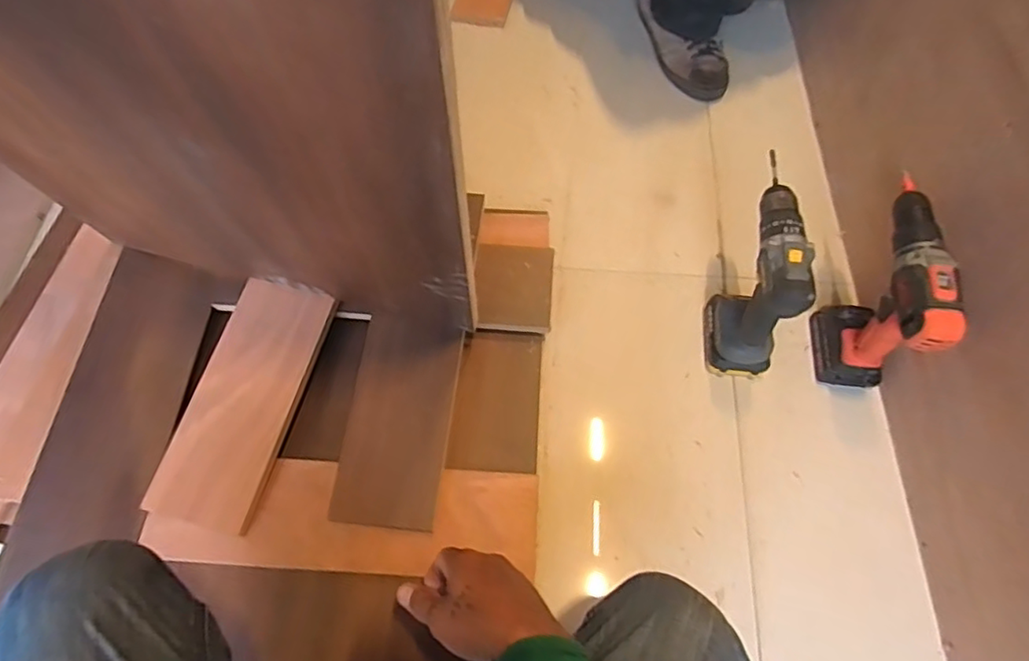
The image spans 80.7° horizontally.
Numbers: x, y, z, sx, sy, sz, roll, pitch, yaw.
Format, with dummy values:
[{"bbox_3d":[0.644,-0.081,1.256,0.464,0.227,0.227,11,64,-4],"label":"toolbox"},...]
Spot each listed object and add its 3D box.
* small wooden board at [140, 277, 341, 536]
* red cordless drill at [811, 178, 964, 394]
[{"bbox_3d":[-0.338,0.082,0.755,0.127,0.025,0.305,14,66,5],"label":"small wooden board"},{"bbox_3d":[0.466,-0.040,0.767,0.076,0.230,0.205,10,66,3],"label":"red cordless drill"}]

